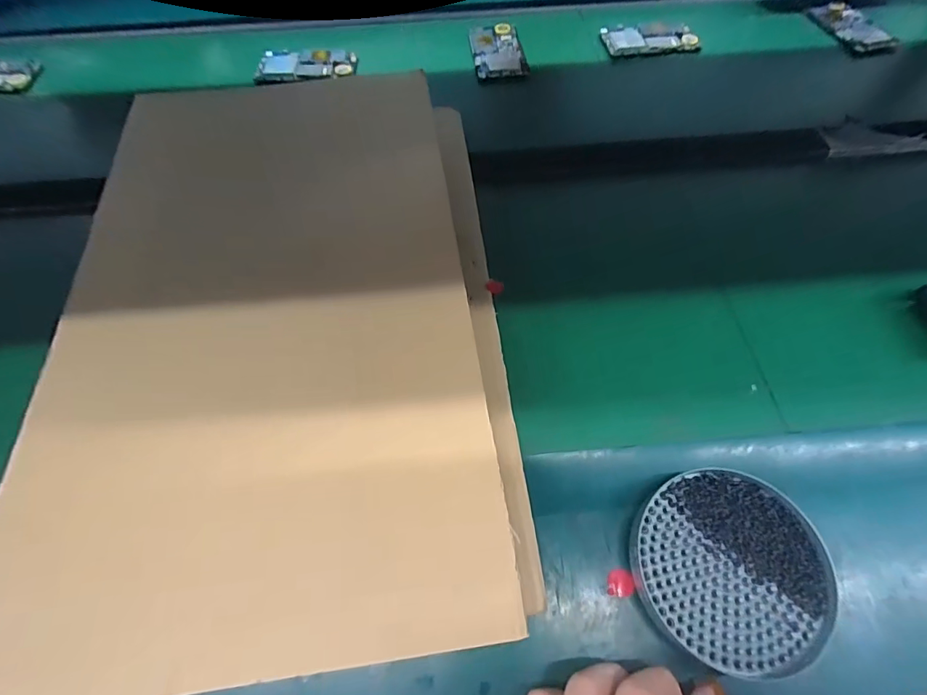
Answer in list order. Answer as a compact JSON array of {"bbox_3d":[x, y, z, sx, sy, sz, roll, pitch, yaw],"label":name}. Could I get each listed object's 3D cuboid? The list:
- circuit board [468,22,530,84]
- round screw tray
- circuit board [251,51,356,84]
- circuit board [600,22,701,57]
[{"bbox_3d":[0.045,-0.395,0.608,0.068,0.005,0.115,-3,61,-3],"label":"circuit board"},{"bbox_3d":[0.167,0.135,0.287,0.114,0.020,0.110,0,61,-1],"label":"round screw tray"},{"bbox_3d":[-0.201,-0.362,0.589,0.122,0.010,0.068,1,61,0],"label":"circuit board"},{"bbox_3d":[0.249,-0.417,0.619,0.121,0.008,0.067,-4,61,-3],"label":"circuit board"}]

